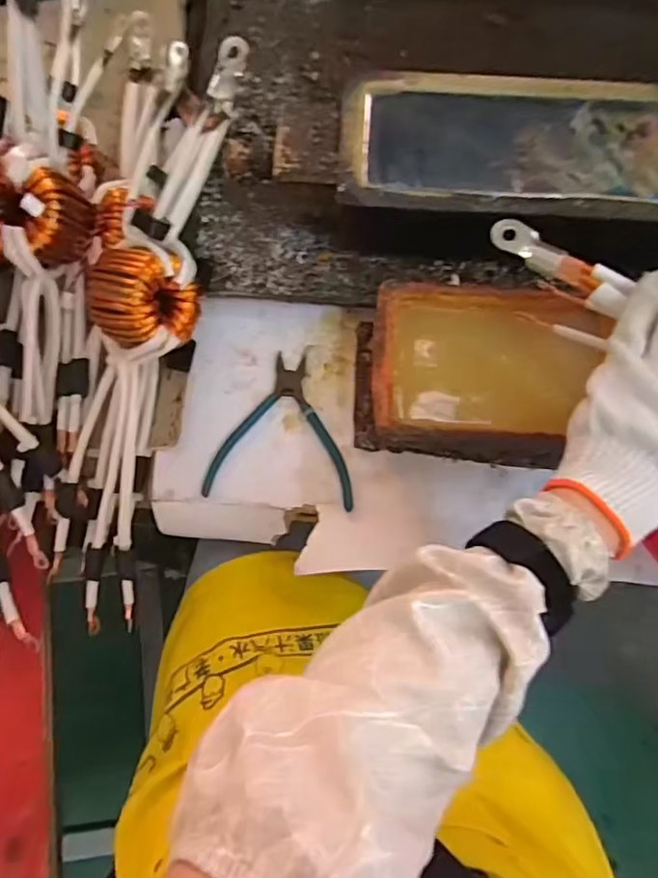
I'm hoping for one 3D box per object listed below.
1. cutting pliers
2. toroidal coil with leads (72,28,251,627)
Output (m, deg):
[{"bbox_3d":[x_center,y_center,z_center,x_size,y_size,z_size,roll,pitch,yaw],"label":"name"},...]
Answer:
[{"bbox_3d":[-0.035,-0.010,0.518,0.124,0.008,0.131,8,75,2],"label":"cutting pliers"},{"bbox_3d":[-0.156,-0.099,0.485,0.087,0.084,0.472,15,96,4],"label":"toroidal coil with leads"}]

